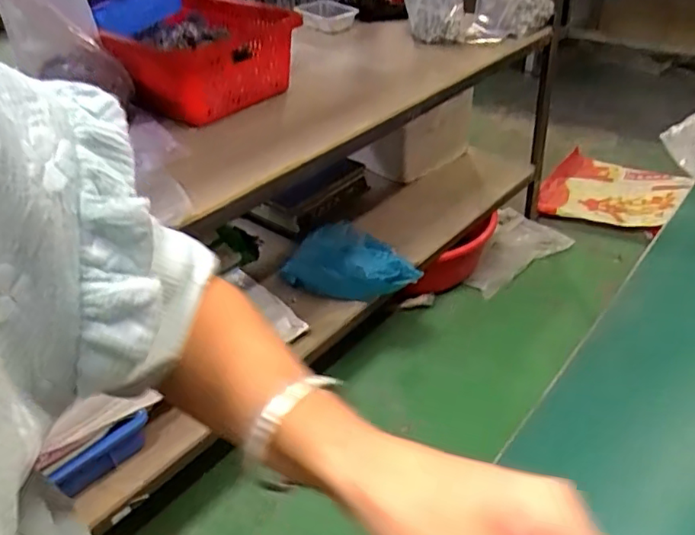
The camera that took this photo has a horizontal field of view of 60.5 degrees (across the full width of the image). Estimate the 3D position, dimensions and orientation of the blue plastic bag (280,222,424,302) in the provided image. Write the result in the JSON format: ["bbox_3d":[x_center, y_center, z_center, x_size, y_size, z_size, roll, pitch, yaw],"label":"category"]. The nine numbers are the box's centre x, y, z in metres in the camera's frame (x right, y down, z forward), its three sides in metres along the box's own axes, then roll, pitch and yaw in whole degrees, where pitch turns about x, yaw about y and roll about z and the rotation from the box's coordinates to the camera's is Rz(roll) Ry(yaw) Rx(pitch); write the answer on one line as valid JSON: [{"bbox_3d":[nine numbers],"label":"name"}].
[{"bbox_3d":[0.002,0.000,1.271,0.300,0.129,0.117,9,39,18],"label":"blue plastic bag"}]

